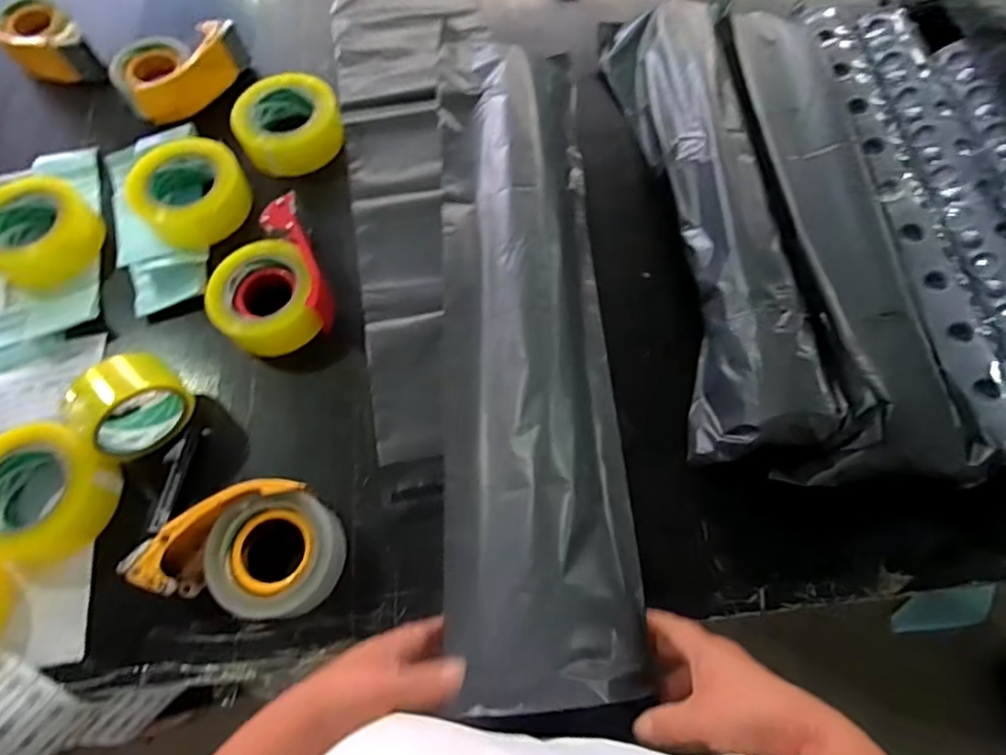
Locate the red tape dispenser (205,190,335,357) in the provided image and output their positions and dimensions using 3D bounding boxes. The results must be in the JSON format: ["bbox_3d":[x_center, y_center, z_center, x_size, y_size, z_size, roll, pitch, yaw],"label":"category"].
[{"bbox_3d":[-0.264,-0.106,0.675,0.127,0.052,0.168,-22,67,-9],"label":"red tape dispenser"}]

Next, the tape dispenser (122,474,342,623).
[{"bbox_3d":[-0.236,0.152,0.550,0.168,0.057,0.117,6,65,3],"label":"tape dispenser"}]

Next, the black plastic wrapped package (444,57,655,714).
[{"bbox_3d":[0.039,-0.066,0.615,0.189,0.052,0.718,6,63,-14],"label":"black plastic wrapped package"}]

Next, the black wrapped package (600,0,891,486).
[{"bbox_3d":[0.237,-0.213,0.696,0.164,0.082,0.674,-5,65,-2],"label":"black wrapped package"}]

